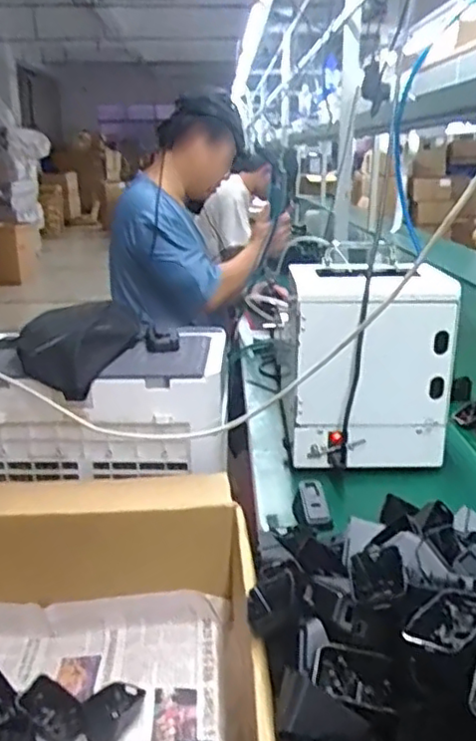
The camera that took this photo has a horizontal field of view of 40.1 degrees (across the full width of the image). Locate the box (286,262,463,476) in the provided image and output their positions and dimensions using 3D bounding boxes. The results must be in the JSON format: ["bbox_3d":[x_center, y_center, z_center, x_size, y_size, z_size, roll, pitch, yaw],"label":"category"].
[{"bbox_3d":[0.191,-0.007,0.984,0.236,0.280,0.155,-3,19,-5],"label":"box"}]

